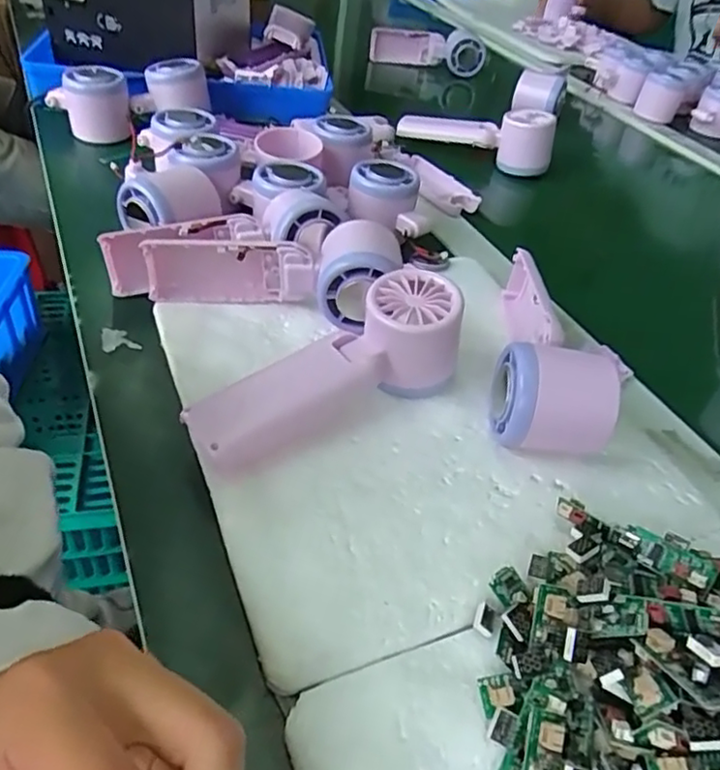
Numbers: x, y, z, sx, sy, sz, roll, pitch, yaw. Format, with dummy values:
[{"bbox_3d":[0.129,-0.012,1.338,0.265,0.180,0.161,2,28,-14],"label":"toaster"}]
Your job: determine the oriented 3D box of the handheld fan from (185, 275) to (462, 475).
[{"bbox_3d":[-0.012,-0.005,0.336,0.152,0.058,0.057,-24,52,-29],"label":"handheld fan"}]

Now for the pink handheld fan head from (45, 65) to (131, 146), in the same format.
[{"bbox_3d":[-0.256,-0.265,0.595,0.071,0.057,0.056,-9,45,-19],"label":"pink handheld fan head"}]

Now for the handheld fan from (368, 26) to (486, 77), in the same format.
[{"bbox_3d":[0.098,-0.494,0.923,0.166,0.060,0.038,11,42,3],"label":"handheld fan"}]

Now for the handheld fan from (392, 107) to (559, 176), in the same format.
[{"bbox_3d":[0.127,-0.279,0.686,0.165,0.058,0.046,18,43,11],"label":"handheld fan"}]

